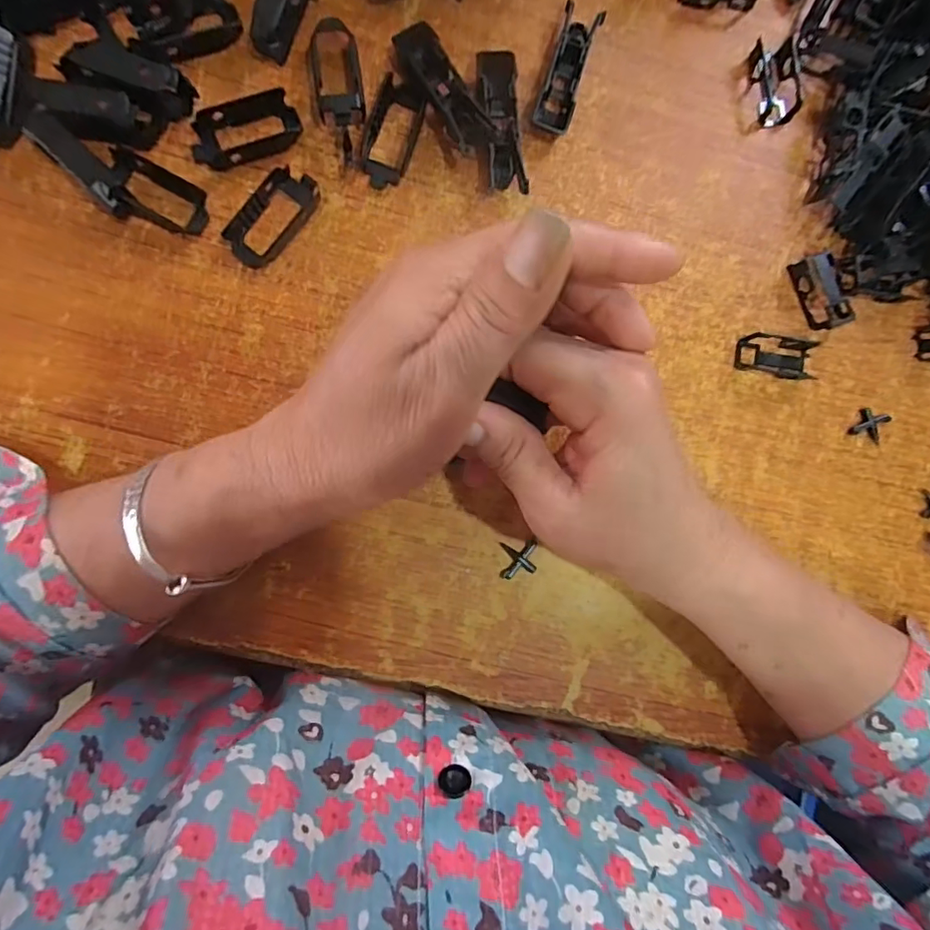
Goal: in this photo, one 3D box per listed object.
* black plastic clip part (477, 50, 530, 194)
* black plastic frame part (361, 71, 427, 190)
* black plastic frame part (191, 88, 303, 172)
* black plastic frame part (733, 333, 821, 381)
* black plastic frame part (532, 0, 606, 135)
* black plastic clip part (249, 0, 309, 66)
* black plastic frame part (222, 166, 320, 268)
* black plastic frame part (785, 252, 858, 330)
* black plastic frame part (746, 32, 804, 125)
[{"bbox_3d":[0.018,-0.168,0.271,0.019,0.014,0.064,-8,90,-7],"label":"black plastic clip part"},{"bbox_3d":[-0.036,-0.162,0.267,0.023,0.010,0.053,19,87,-6],"label":"black plastic frame part"},{"bbox_3d":[-0.104,-0.158,0.258,0.052,0.009,0.026,-29,92,-7],"label":"black plastic frame part"},{"bbox_3d":[0.165,-0.057,0.288,0.044,0.007,0.022,6,88,-7],"label":"black plastic frame part"},{"bbox_3d":[0.052,-0.200,0.277,0.019,0.012,0.061,17,87,-6],"label":"black plastic frame part"},{"bbox_3d":[-0.086,-0.218,0.257,0.015,0.020,0.045,20,86,-6],"label":"black plastic clip part"},{"bbox_3d":[-0.091,-0.119,0.260,0.023,0.007,0.051,38,85,-5],"label":"black plastic frame part"},{"bbox_3d":[0.189,-0.091,0.290,0.019,0.012,0.039,-21,91,-7],"label":"black plastic frame part"},{"bbox_3d":[0.166,-0.206,0.292,0.027,0.009,0.046,4,88,-7],"label":"black plastic frame part"}]

